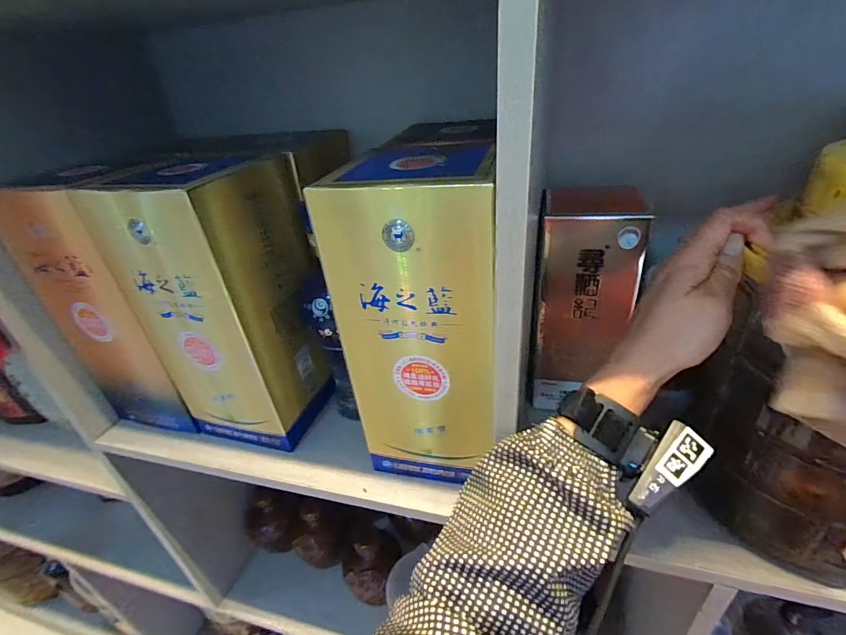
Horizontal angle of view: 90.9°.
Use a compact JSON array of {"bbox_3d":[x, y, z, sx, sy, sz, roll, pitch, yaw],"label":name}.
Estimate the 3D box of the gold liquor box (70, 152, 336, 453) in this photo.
[{"bbox_3d":[-0.205,-0.014,0.467,0.146,0.287,0.153,13,37,27],"label":"gold liquor box"}]

